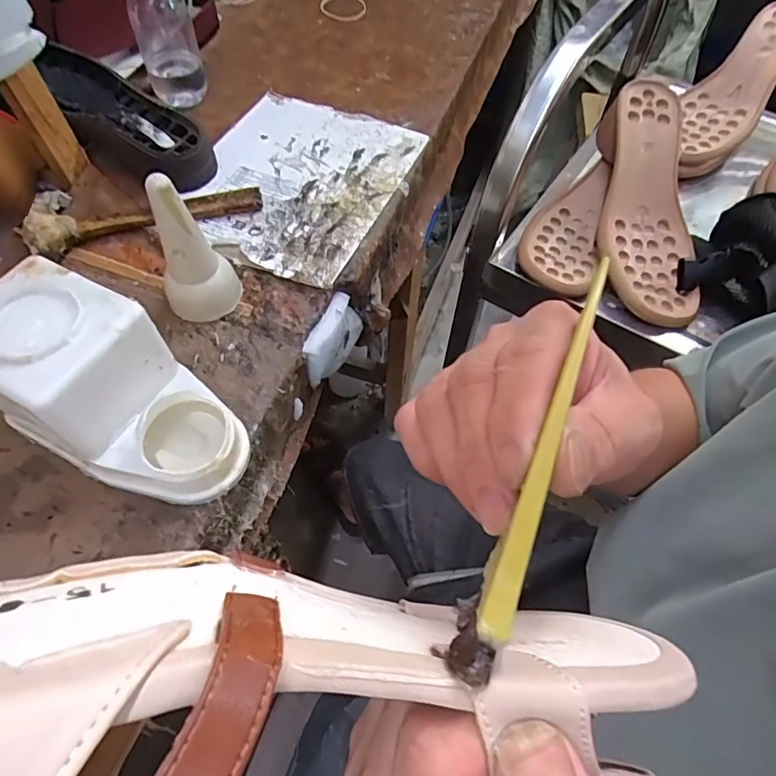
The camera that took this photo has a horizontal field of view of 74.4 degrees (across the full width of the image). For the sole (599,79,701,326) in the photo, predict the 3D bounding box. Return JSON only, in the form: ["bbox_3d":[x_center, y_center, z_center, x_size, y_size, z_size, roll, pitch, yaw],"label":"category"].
[{"bbox_3d":[0.247,-0.175,0.485,0.084,0.029,0.234,4,80,-1],"label":"sole"}]

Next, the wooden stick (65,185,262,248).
[{"bbox_3d":[-0.238,-0.187,0.550,0.201,0.019,0.025,-15,60,-11],"label":"wooden stick"}]

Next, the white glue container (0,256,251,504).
[{"bbox_3d":[-0.207,0.006,0.387,0.193,0.115,0.104,24,60,12],"label":"white glue container"}]

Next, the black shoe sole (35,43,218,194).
[{"bbox_3d":[-0.304,-0.301,0.586,0.220,0.066,0.093,31,62,16],"label":"black shoe sole"}]

